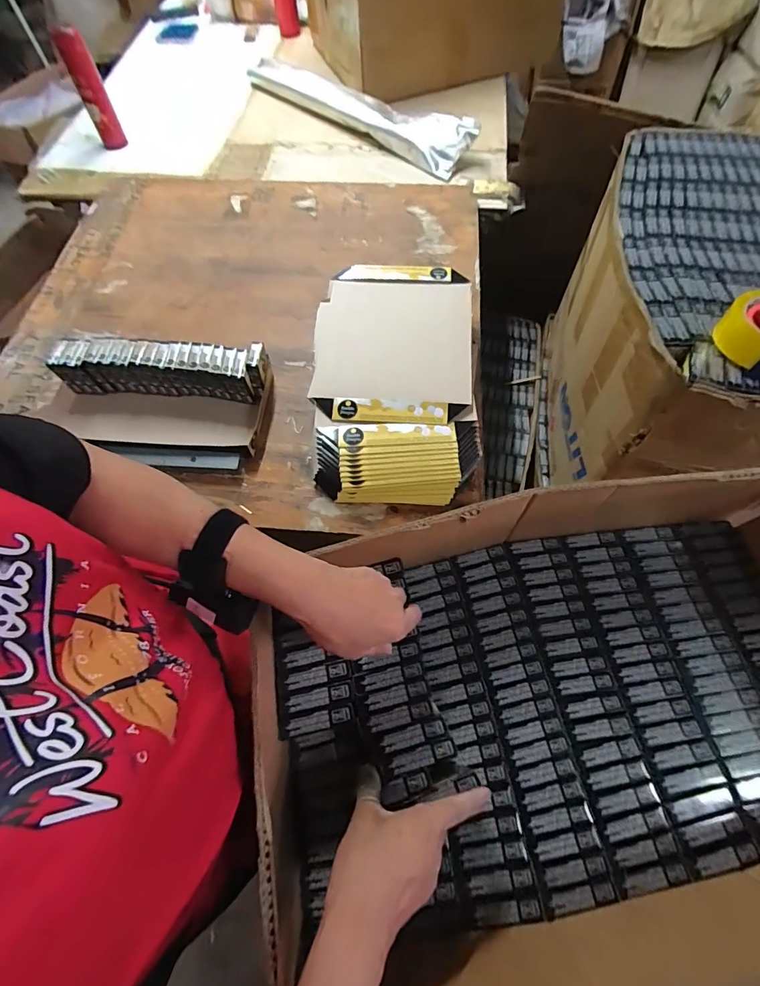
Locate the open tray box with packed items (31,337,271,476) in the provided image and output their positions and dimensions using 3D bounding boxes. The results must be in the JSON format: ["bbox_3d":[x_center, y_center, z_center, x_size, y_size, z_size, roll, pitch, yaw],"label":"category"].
[{"bbox_3d":[-0.365,-0.144,0.684,0.341,0.080,0.199,4,65,3],"label":"open tray box with packed items"}]

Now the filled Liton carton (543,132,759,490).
[{"bbox_3d":[0.555,-0.268,0.817,0.401,0.457,0.603,5,65,4],"label":"filled Liton carton"}]

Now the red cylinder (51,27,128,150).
[{"bbox_3d":[-0.709,-0.988,1.050,0.067,0.222,0.063,-26,67,-10],"label":"red cylinder"}]

